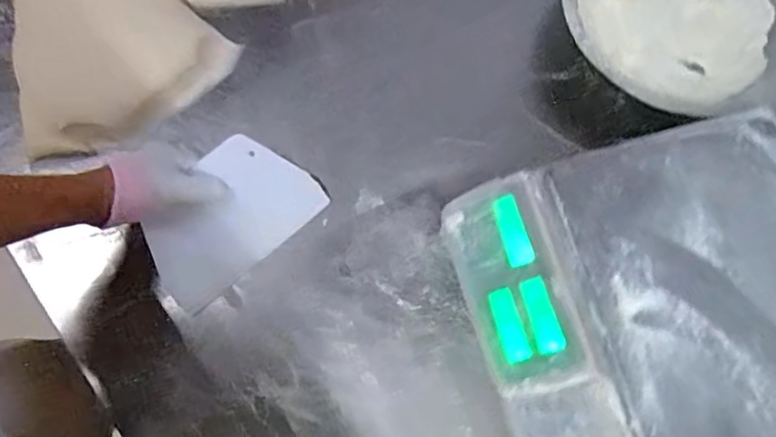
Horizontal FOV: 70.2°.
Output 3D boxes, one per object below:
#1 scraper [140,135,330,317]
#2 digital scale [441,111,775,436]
[{"bbox_3d":[-0.172,-0.002,0.591,0.187,0.005,0.118,-41,99,-10],"label":"scraper"},{"bbox_3d":[0.254,0.099,0.517,0.325,0.122,0.350,-16,79,-6],"label":"digital scale"}]

